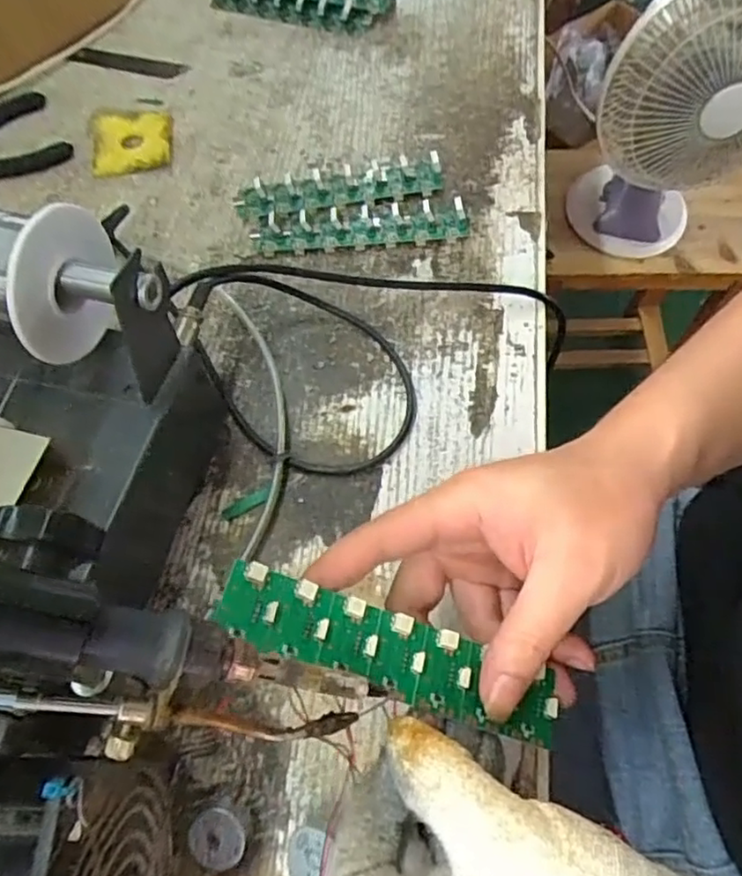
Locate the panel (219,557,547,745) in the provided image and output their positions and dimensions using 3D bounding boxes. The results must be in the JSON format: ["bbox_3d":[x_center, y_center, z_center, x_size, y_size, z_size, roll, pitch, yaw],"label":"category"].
[{"bbox_3d":[0.009,0.081,0.242,0.136,0.009,0.029,25,65,-10],"label":"panel"}]

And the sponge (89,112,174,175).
[{"bbox_3d":[-0.174,-0.219,0.470,0.057,0.007,0.066,-8,64,-2],"label":"sponge"}]

